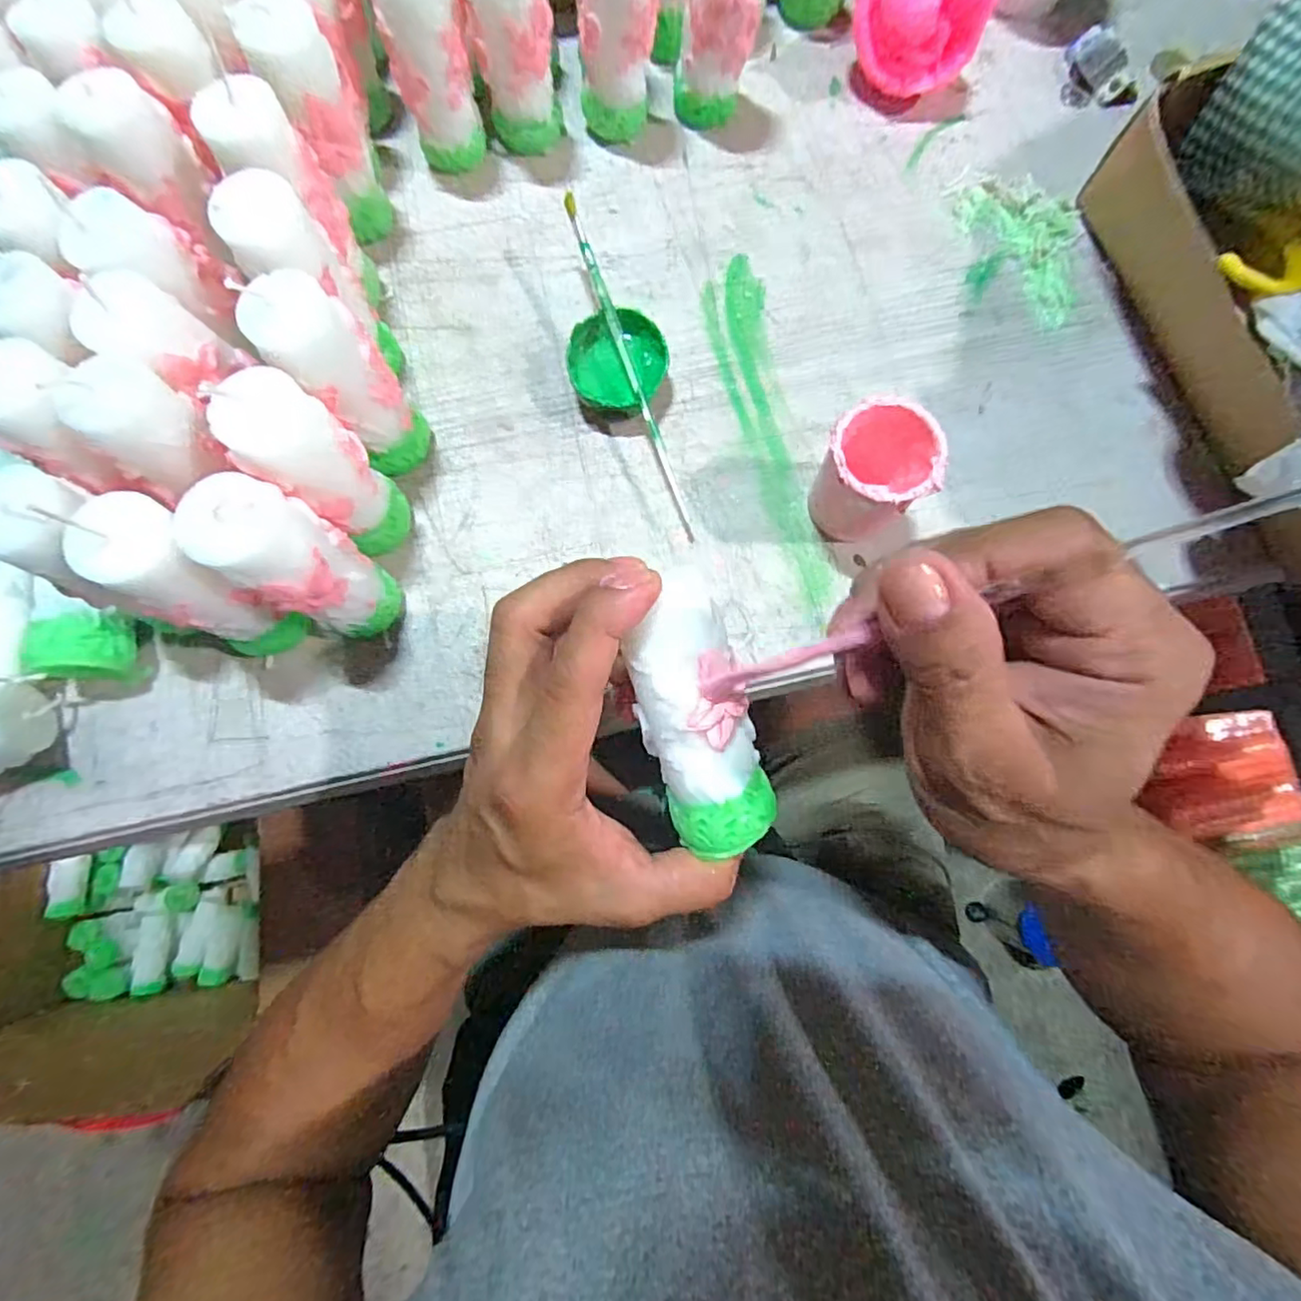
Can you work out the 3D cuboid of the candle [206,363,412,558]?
[{"bbox_3d":[-0.149,-0.081,0.285,0.035,0.108,0.039,27,79,6],"label":"candle"}]

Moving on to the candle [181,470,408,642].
[{"bbox_3d":[-0.152,-0.035,0.277,0.040,0.109,0.041,39,80,8],"label":"candle"}]

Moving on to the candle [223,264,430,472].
[{"bbox_3d":[-0.144,-0.126,0.297,0.040,0.106,0.039,-39,80,-8],"label":"candle"}]

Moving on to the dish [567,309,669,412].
[{"bbox_3d":[-0.017,-0.155,0.342,0.053,0.028,0.052,0,77,0],"label":"dish"}]

